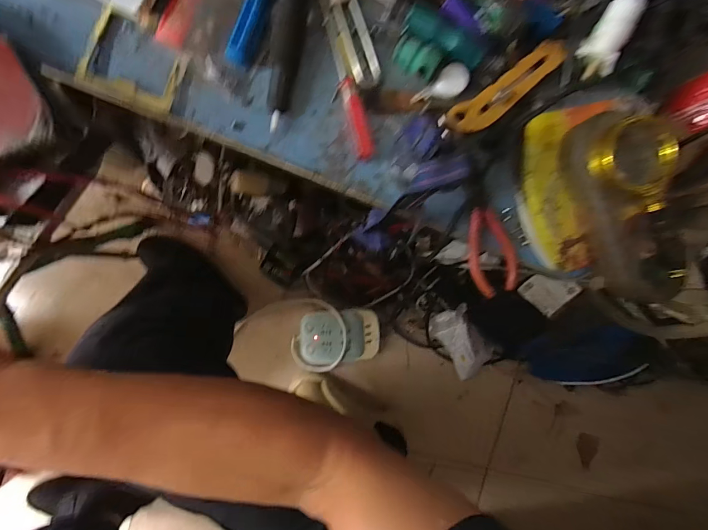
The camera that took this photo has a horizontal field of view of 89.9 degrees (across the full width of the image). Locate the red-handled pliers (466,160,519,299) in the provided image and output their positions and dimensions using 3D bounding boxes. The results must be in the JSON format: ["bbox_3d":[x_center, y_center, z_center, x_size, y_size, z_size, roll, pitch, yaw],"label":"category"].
[{"bbox_3d":[0.144,-0.036,0.368,0.048,0.012,0.134,-7,94,-6],"label":"red-handled pliers"}]

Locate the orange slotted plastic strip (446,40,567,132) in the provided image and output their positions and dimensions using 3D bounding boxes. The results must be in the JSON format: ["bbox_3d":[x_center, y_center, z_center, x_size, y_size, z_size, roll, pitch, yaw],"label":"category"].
[{"bbox_3d":[0.157,-0.178,0.361,0.135,0.012,0.035,-36,97,-4],"label":"orange slotted plastic strip"}]

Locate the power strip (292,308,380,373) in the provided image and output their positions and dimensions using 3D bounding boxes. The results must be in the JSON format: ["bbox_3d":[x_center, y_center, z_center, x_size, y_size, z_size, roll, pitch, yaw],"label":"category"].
[{"bbox_3d":[-0.040,0.165,0.799,0.196,0.045,0.131,-12,95,-6],"label":"power strip"}]

